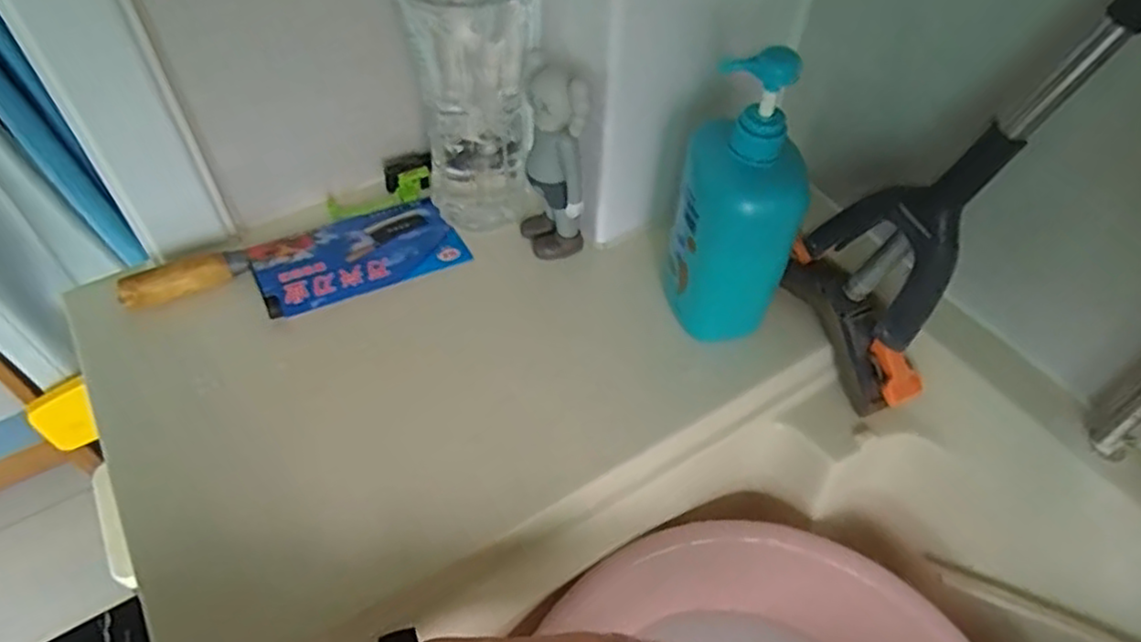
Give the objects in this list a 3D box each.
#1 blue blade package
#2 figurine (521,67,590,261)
[{"bbox_3d":[-0.195,-0.064,0.644,0.178,0.021,0.094,-22,55,-18],"label":"blue blade package"},{"bbox_3d":[-0.015,-0.126,0.600,0.055,0.181,0.051,-6,52,-7],"label":"figurine"}]

